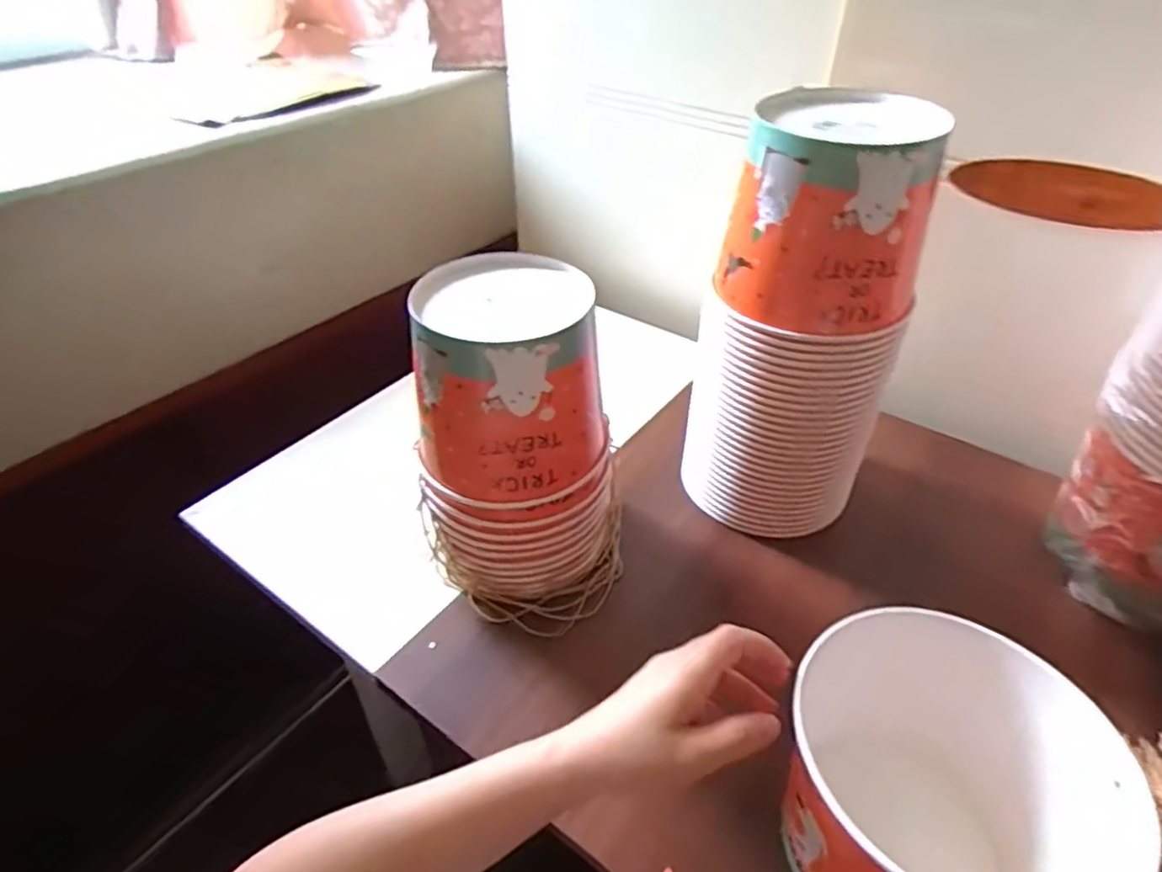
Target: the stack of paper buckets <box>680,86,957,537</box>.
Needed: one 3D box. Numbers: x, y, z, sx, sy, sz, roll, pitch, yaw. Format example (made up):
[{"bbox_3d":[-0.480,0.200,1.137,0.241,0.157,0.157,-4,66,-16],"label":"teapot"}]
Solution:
[{"bbox_3d":[0.187,-0.087,0.575,0.155,0.340,0.158,17,43,20],"label":"stack of paper buckets"}]

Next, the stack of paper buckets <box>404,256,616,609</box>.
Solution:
[{"bbox_3d":[-0.048,0.000,0.549,0.150,0.246,0.147,-2,40,-2],"label":"stack of paper buckets"}]

